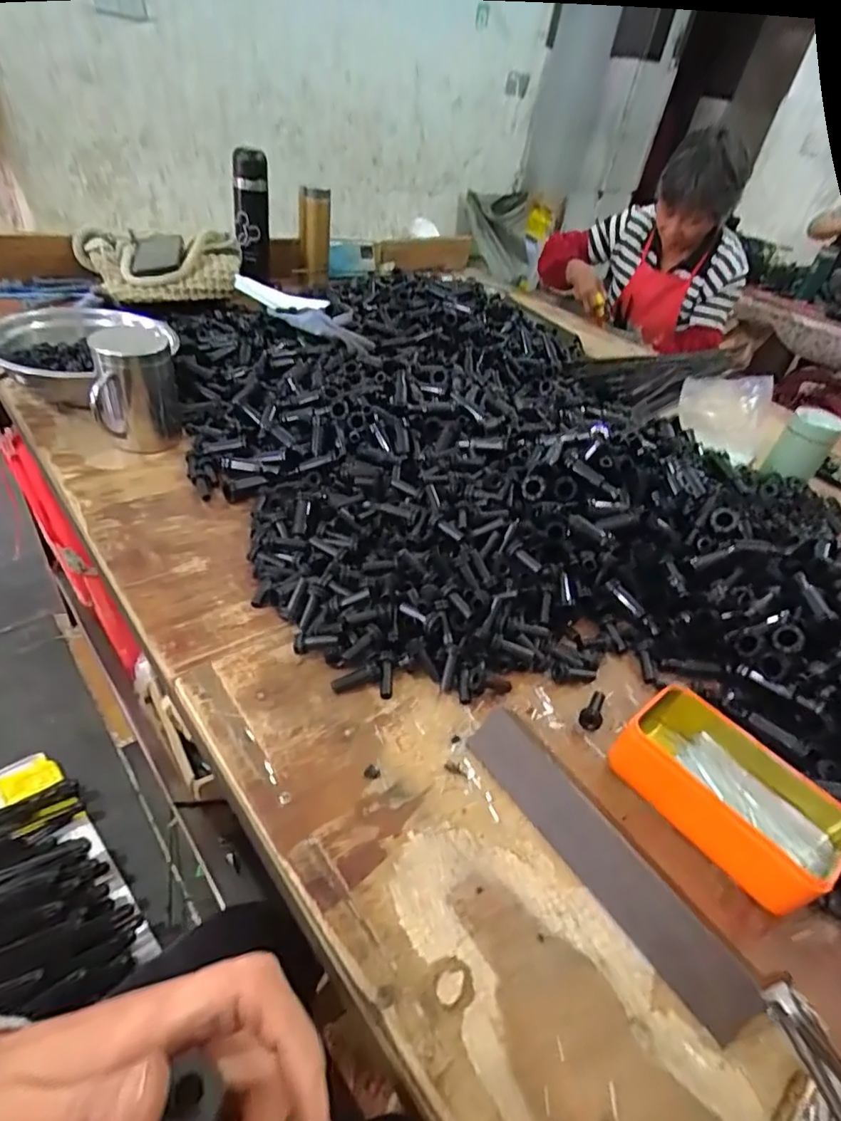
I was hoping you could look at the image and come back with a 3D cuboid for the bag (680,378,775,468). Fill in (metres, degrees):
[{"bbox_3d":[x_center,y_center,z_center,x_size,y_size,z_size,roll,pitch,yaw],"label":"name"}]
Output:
[{"bbox_3d":[0.426,-0.210,0.791,0.126,0.108,0.062,21,40,10],"label":"bag"}]

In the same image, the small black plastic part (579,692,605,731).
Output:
[{"bbox_3d":[0.146,0.123,0.465,0.017,0.014,0.040,32,44,22],"label":"small black plastic part"}]

